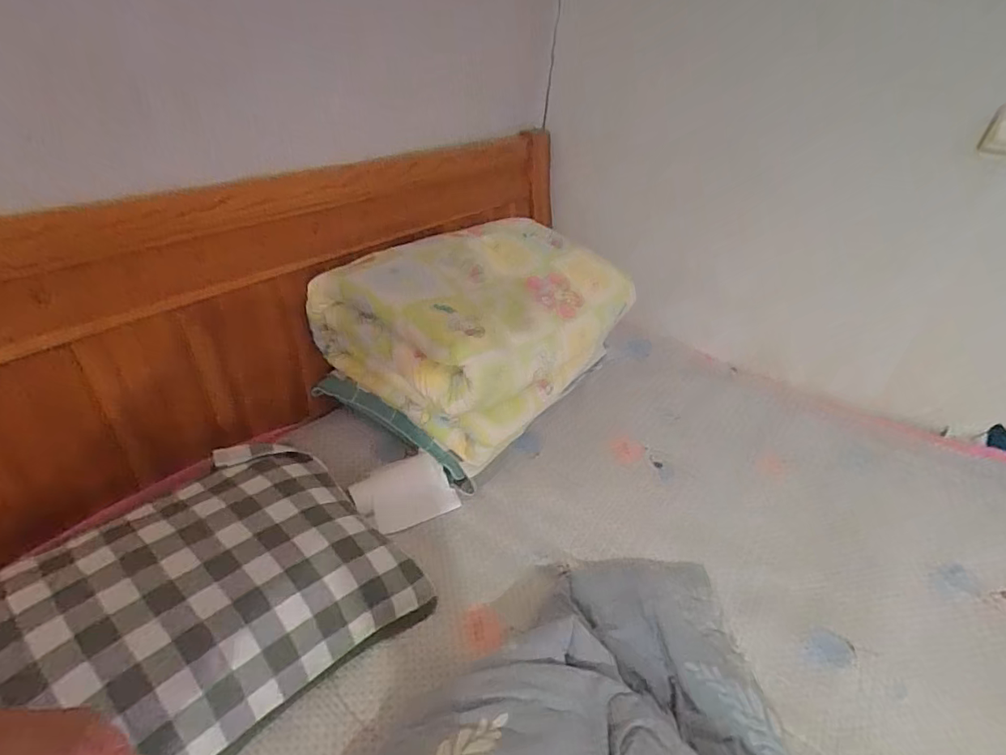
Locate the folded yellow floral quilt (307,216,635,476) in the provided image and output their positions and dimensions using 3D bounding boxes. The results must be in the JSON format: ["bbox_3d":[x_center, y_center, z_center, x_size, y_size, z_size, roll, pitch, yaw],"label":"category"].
[{"bbox_3d":[-0.023,-0.154,1.193,0.457,0.271,0.662,26,39,26],"label":"folded yellow floral quilt"}]

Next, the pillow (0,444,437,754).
[{"bbox_3d":[-0.474,0.331,0.702,0.445,0.117,0.609,32,43,30],"label":"pillow"}]

